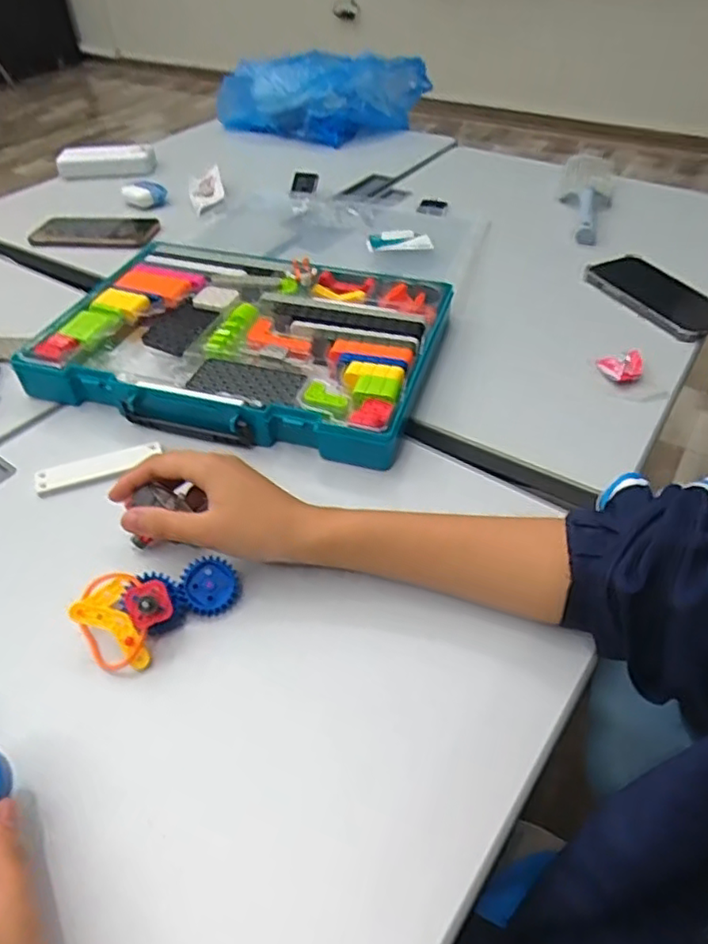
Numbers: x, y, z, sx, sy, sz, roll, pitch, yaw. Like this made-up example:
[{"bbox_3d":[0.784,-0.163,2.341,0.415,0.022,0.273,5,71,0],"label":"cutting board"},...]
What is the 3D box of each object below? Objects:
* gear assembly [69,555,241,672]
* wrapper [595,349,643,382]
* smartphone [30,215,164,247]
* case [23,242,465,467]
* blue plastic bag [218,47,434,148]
[{"bbox_3d":[-0.127,0.088,0.410,0.104,0.038,0.064,-9,44,-7],"label":"gear assembly"},{"bbox_3d":[0.255,-0.103,0.611,0.039,0.021,0.034,22,49,22],"label":"wrapper"},{"bbox_3d":[-0.344,-0.323,0.851,0.156,0.008,0.085,4,44,6],"label":"smartphone"},{"bbox_3d":[-0.106,-0.132,0.625,0.356,0.045,0.255,12,47,12],"label":"case"},{"bbox_3d":[-0.051,-0.673,1.135,0.388,0.106,0.191,-3,44,-2],"label":"blue plastic bag"}]

